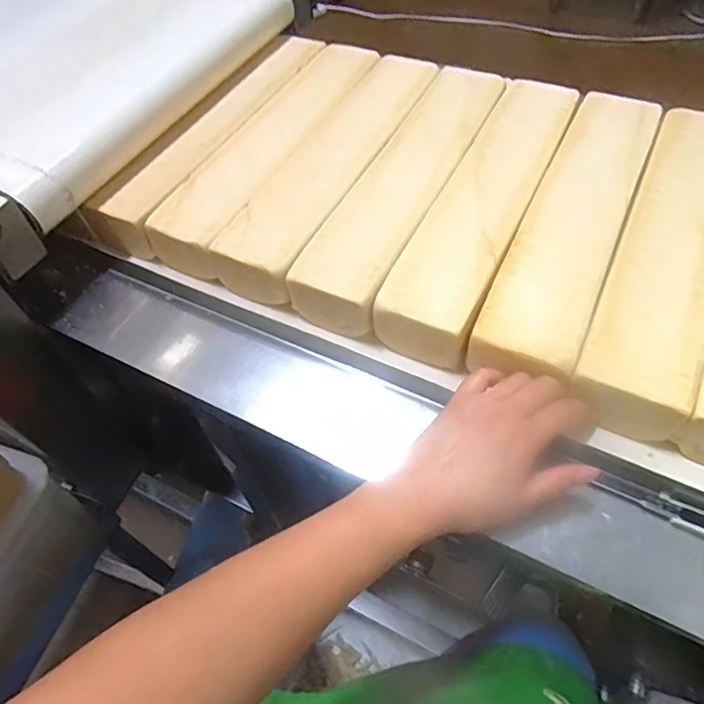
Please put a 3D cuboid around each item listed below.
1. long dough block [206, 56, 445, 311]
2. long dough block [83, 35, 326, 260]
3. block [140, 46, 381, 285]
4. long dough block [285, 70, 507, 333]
[{"bbox_3d":[-0.013,-0.192,0.564,0.087,0.055,0.357,22,58,17],"label":"long dough block"},{"bbox_3d":[-0.142,-0.243,0.610,0.076,0.056,0.364,22,58,17],"label":"long dough block"},{"bbox_3d":[-0.083,-0.212,0.583,0.088,0.064,0.340,21,58,16],"label":"block"},{"bbox_3d":[0.056,-0.167,0.535,0.085,0.057,0.351,23,58,17],"label":"long dough block"}]

